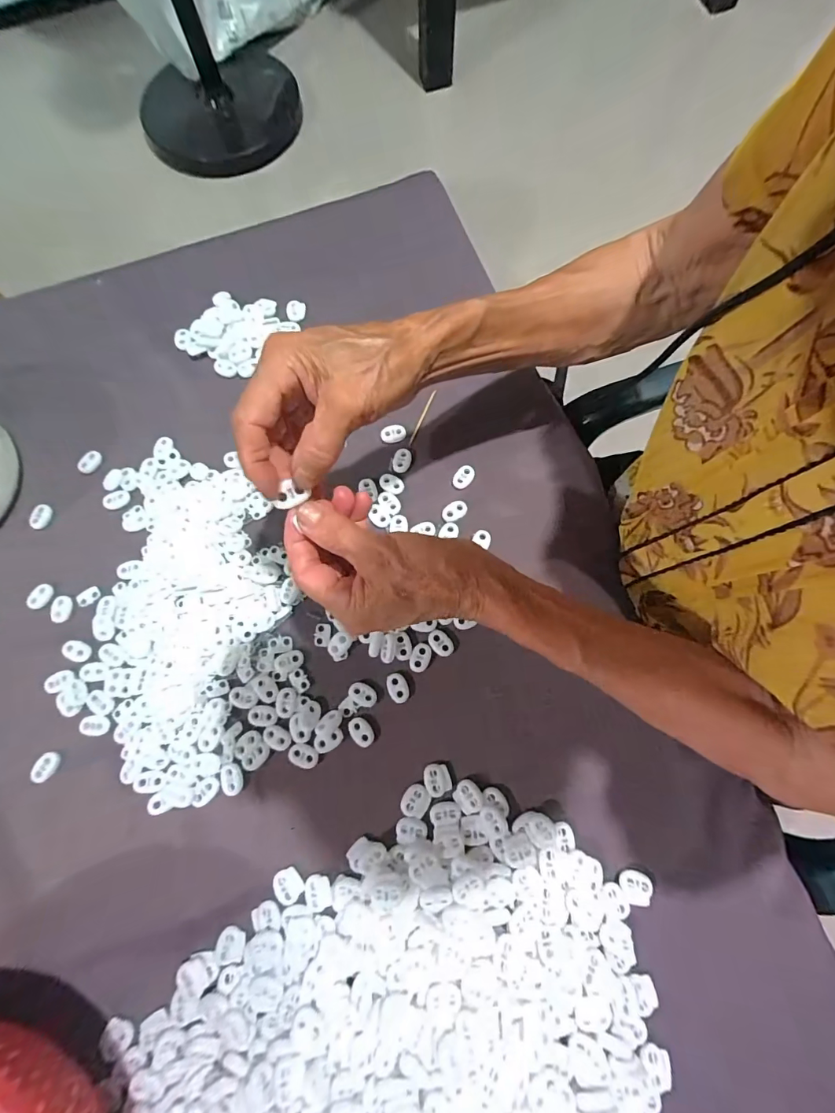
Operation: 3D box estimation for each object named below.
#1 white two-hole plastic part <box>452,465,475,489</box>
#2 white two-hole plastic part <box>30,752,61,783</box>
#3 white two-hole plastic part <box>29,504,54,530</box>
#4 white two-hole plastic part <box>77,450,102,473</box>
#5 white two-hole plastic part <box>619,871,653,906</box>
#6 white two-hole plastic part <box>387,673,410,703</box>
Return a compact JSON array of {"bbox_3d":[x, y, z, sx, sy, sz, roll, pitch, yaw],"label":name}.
[{"bbox_3d":[0.041,-0.070,0.387,0.015,0.004,0.023,36,78,9],"label":"white two-hole plastic part"},{"bbox_3d":[-0.283,0.160,0.333,0.015,0.004,0.022,22,76,6],"label":"white two-hole plastic part"},{"bbox_3d":[-0.327,-0.035,0.382,0.014,0.004,0.022,7,75,2],"label":"white two-hole plastic part"},{"bbox_3d":[-0.295,-0.086,0.394,0.015,0.004,0.022,33,78,8],"label":"white two-hole plastic part"},{"bbox_3d":[0.153,0.232,0.309,0.022,0.009,0.019,1,75,0],"label":"white two-hole plastic part"},{"bbox_3d":[-0.015,0.102,0.343,0.015,0.004,0.022,-22,76,-5],"label":"white two-hole plastic part"}]

